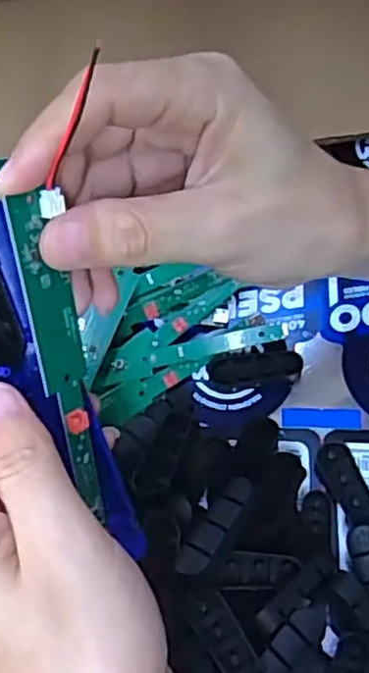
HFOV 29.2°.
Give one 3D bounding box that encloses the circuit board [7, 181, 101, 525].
[{"bbox_3d":[-0.041,0.009,0.243,0.006,0.114,0.017,16,32,42],"label":"circuit board"}]

